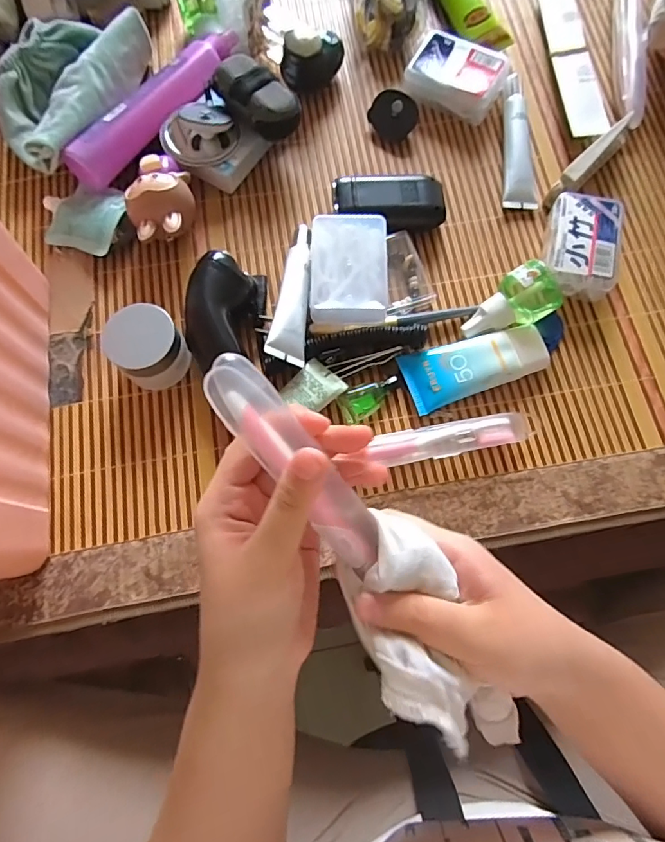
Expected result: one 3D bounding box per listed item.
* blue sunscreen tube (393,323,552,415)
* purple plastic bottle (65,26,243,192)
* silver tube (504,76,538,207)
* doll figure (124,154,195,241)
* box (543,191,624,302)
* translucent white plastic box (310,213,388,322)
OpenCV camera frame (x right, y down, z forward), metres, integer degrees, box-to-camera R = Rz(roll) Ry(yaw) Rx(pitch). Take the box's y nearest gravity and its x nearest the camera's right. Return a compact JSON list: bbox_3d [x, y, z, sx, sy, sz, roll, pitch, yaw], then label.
[{"bbox_3d":[0.115,-0.045,0.380,0.114,0.020,0.047,-19,75,-5],"label":"blue sunscreen tube"},{"bbox_3d":[-0.157,-0.291,0.428,0.033,0.027,0.205,36,77,9],"label":"purple plastic bottle"},{"bbox_3d":[0.177,-0.263,0.443,0.030,0.018,0.134,3,74,1],"label":"silver tube"},{"bbox_3d":[-0.145,-0.188,0.404,0.052,0.052,0.086,-15,75,-4],"label":"doll figure"},{"bbox_3d":[0.215,-0.153,0.408,0.056,0.033,0.080,12,74,3],"label":"box"},{"bbox_3d":[0.013,-0.123,0.377,0.060,0.018,0.083,-1,74,0],"label":"translucent white plastic box"}]

